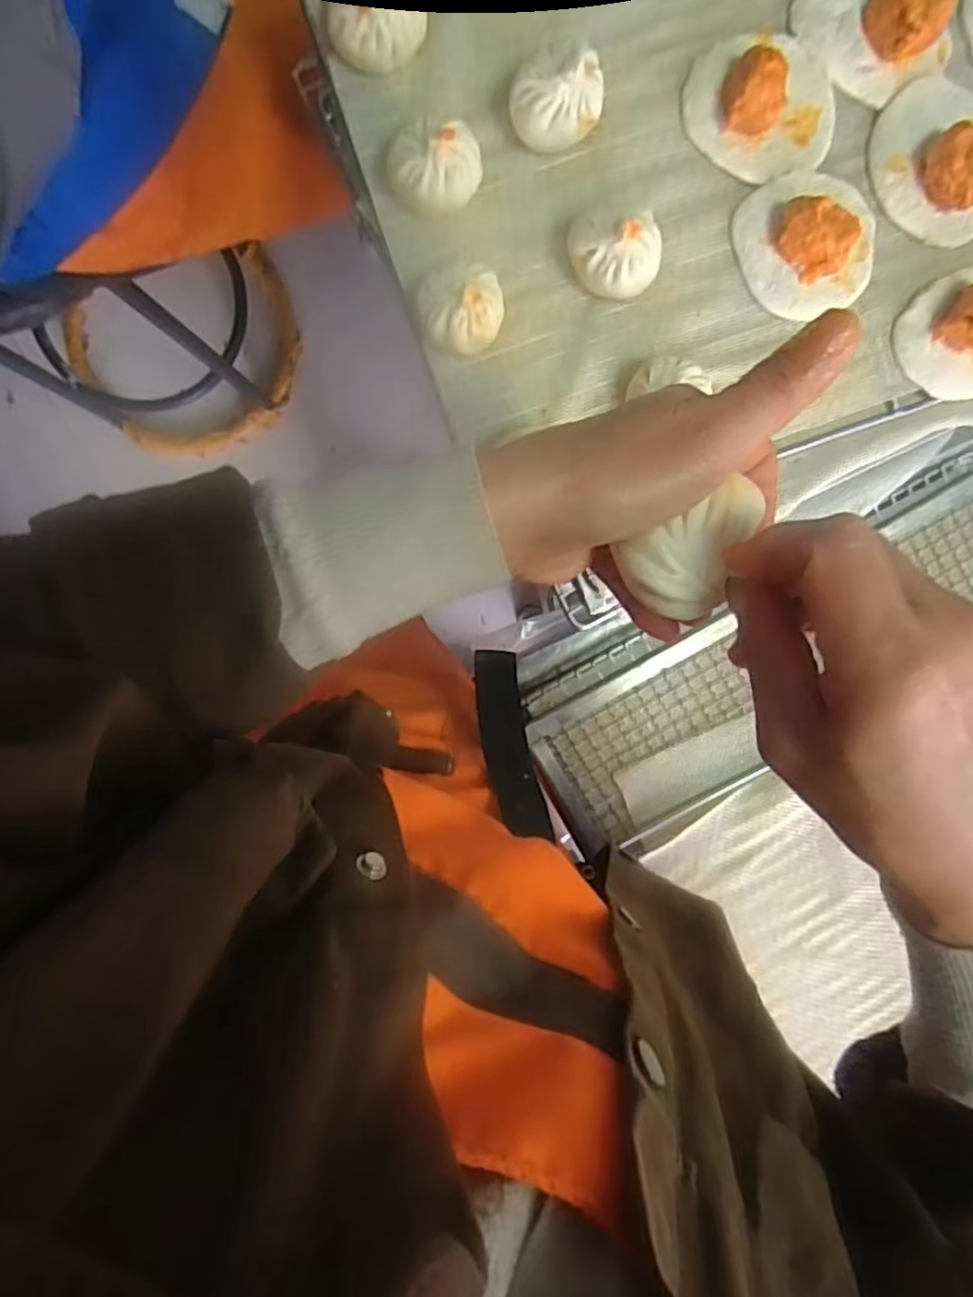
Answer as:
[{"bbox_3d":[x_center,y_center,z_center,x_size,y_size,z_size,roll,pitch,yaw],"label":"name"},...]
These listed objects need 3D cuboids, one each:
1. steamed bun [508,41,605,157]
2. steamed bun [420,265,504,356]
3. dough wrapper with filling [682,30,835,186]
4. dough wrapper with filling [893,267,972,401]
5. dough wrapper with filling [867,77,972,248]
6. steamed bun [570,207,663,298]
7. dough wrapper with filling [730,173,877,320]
[{"bbox_3d":[0.043,-0.327,0.426,0.047,0.041,0.048,0,97,-3],"label":"steamed bun"},{"bbox_3d":[-0.016,-0.211,0.443,0.050,0.038,0.046,0,97,-3],"label":"steamed bun"},{"bbox_3d":[0.175,-0.340,0.438,0.091,0.030,0.083,-17,98,0],"label":"dough wrapper with filling"},{"bbox_3d":[0.325,-0.209,0.466,0.093,0.035,0.080,-25,98,1],"label":"dough wrapper with filling"},{"bbox_3d":[0.295,-0.313,0.449,0.082,0.029,0.100,-40,98,3],"label":"dough wrapper with filling"},{"bbox_3d":[0.081,-0.246,0.439,0.056,0.040,0.051,-7,97,-2],"label":"steamed bun"},{"bbox_3d":[0.210,-0.263,0.454,0.084,0.027,0.086,-22,98,1],"label":"dough wrapper with filling"}]

